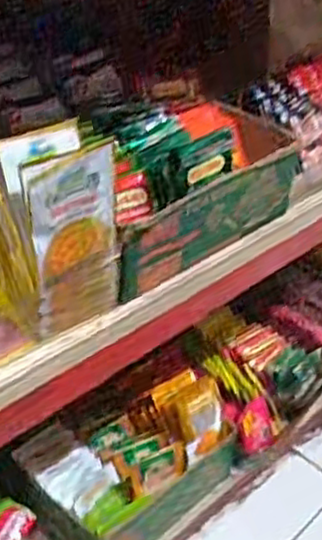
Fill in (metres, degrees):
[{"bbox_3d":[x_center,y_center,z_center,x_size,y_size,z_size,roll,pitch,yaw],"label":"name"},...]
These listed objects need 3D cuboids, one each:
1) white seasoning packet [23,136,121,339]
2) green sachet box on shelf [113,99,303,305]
[{"bbox_3d":[-0.066,-0.023,0.570,0.083,0.150,0.019,-25,46,-37],"label":"white seasoning packet"},{"bbox_3d":[0.016,-0.086,0.713,0.128,0.102,0.252,31,42,30],"label":"green sachet box on shelf"}]

